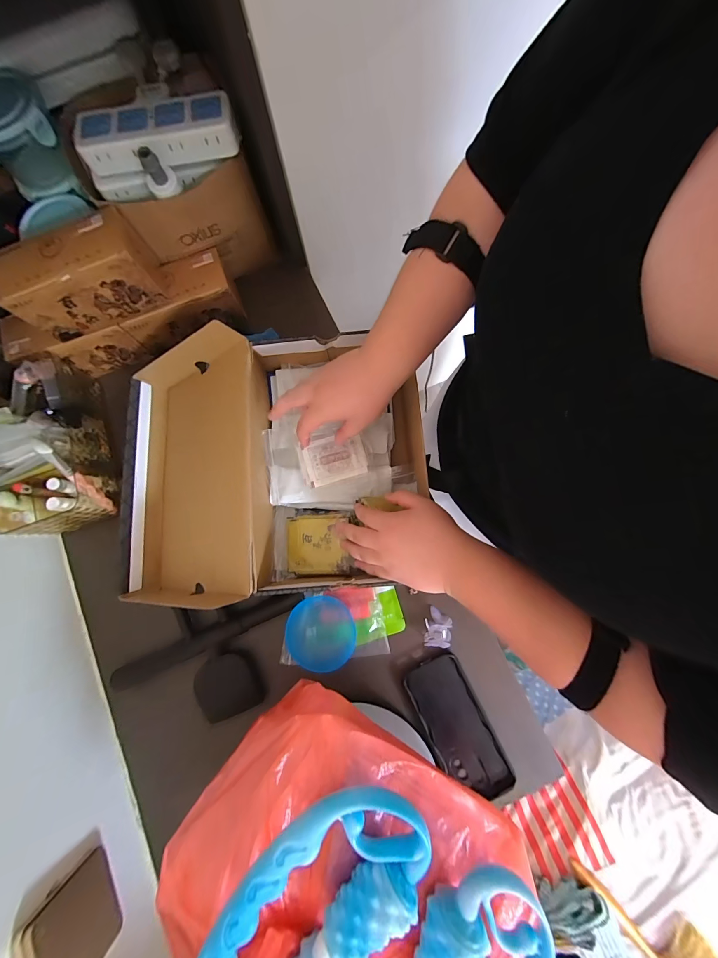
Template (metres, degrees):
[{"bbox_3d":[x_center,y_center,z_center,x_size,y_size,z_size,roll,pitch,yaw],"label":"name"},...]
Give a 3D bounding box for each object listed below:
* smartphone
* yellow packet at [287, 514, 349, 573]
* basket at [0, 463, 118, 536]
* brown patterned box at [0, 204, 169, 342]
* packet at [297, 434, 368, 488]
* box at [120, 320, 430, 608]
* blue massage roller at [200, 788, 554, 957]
[{"bbox_3d":[0.126,0.314,0.415,0.073,0.015,0.161,-26,80,-4],"label":"smartphone"},{"bbox_3d":[-0.054,0.082,0.418,0.078,0.007,0.072,-4,79,10],"label":"yellow packet"},{"bbox_3d":[-0.404,0.031,0.435,0.112,0.076,0.065,-20,80,-2],"label":"basket"},{"bbox_3d":[-0.338,-0.247,0.406,0.159,0.083,0.066,-22,80,-3],"label":"brown patterned box"},{"bbox_3d":[-0.034,-0.026,0.427,0.085,0.009,0.057,-15,80,-2],"label":"packet"},{"bbox_3d":[-0.128,-0.016,0.441,0.396,0.122,0.310,-5,80,0],"label":"box"},{"bbox_3d":[0.008,0.353,0.224,0.225,0.043,0.222,0,80,1],"label":"blue massage roller"}]

